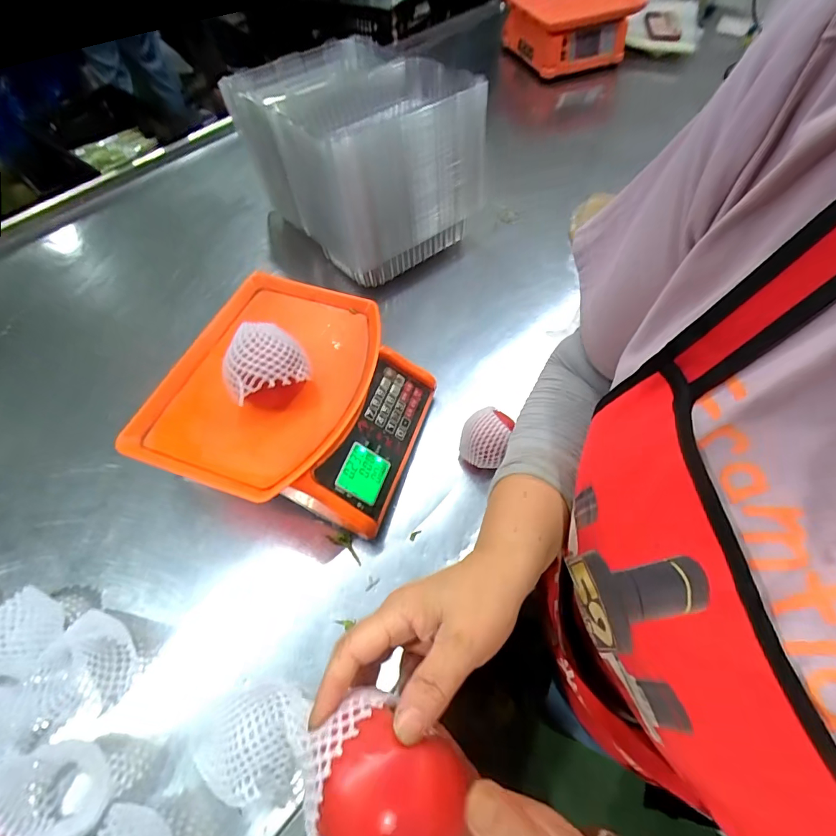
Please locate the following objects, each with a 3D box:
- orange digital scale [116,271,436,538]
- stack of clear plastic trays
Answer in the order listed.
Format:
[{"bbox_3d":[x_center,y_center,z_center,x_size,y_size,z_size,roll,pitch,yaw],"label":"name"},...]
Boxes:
[{"bbox_3d":[-0.144,-0.017,0.539,0.285,0.138,0.286,17,61,11],"label":"orange digital scale"},{"bbox_3d":[-0.103,-0.455,0.718,0.300,0.238,0.369,-37,65,-19],"label":"stack of clear plastic trays"}]

